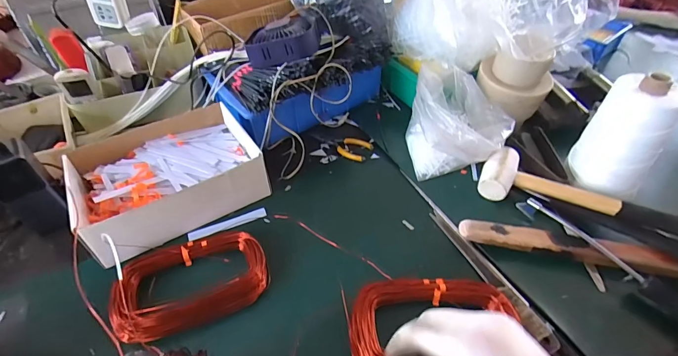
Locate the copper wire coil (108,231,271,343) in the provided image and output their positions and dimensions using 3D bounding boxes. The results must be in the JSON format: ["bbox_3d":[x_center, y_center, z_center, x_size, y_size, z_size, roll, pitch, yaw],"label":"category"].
[{"bbox_3d":[-0.179,0.120,0.443,0.178,0.023,0.115,-13,47,-12],"label":"copper wire coil"}]

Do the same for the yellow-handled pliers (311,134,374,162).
[{"bbox_3d":[0.001,-0.057,0.638,0.108,0.011,0.044,18,48,17],"label":"yellow-handled pliers"}]

